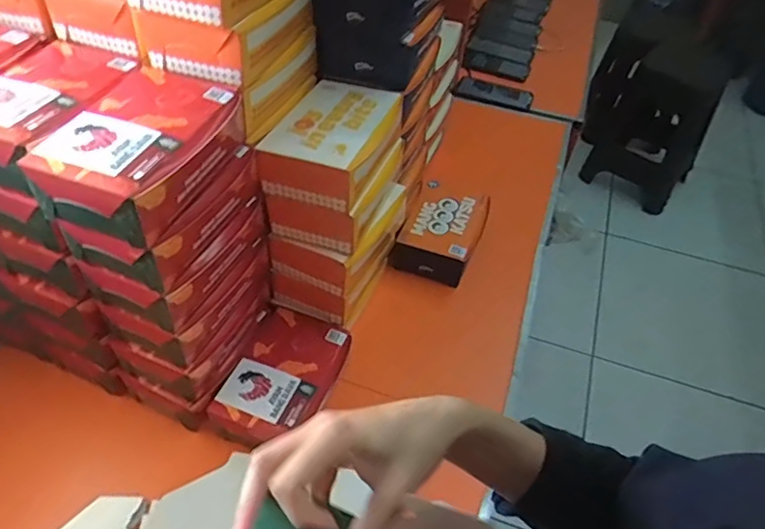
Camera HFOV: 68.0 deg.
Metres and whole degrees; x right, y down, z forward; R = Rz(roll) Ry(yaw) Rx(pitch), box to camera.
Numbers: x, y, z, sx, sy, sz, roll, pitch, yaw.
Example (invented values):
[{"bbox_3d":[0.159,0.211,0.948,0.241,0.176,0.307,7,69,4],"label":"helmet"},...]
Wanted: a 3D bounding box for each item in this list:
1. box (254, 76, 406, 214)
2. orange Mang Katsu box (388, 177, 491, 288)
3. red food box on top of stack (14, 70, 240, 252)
[{"bbox_3d":[-0.056,-0.148,0.665,0.118,0.061,0.174,17,49,10],"label":"box"},{"bbox_3d":[0.101,-0.058,0.932,0.121,0.066,0.174,17,49,10],"label":"orange Mang Katsu box"},{"bbox_3d":[-0.218,-0.110,0.530,0.119,0.060,0.185,19,49,12],"label":"red food box on top of stack"}]

